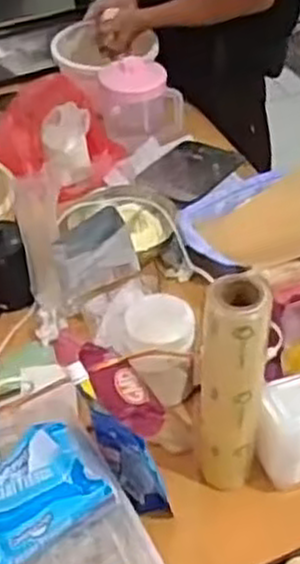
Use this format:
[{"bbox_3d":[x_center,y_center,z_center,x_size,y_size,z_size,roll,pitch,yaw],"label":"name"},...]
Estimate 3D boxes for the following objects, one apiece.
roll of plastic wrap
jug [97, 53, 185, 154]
[{"bbox_3d":[0.089,0.118,0.853,0.069,0.292,0.061,4,45,7],"label":"roll of plastic wrap"},{"bbox_3d":[-0.018,-0.318,1.408,0.143,0.142,0.120,-10,45,-8],"label":"jug"}]

